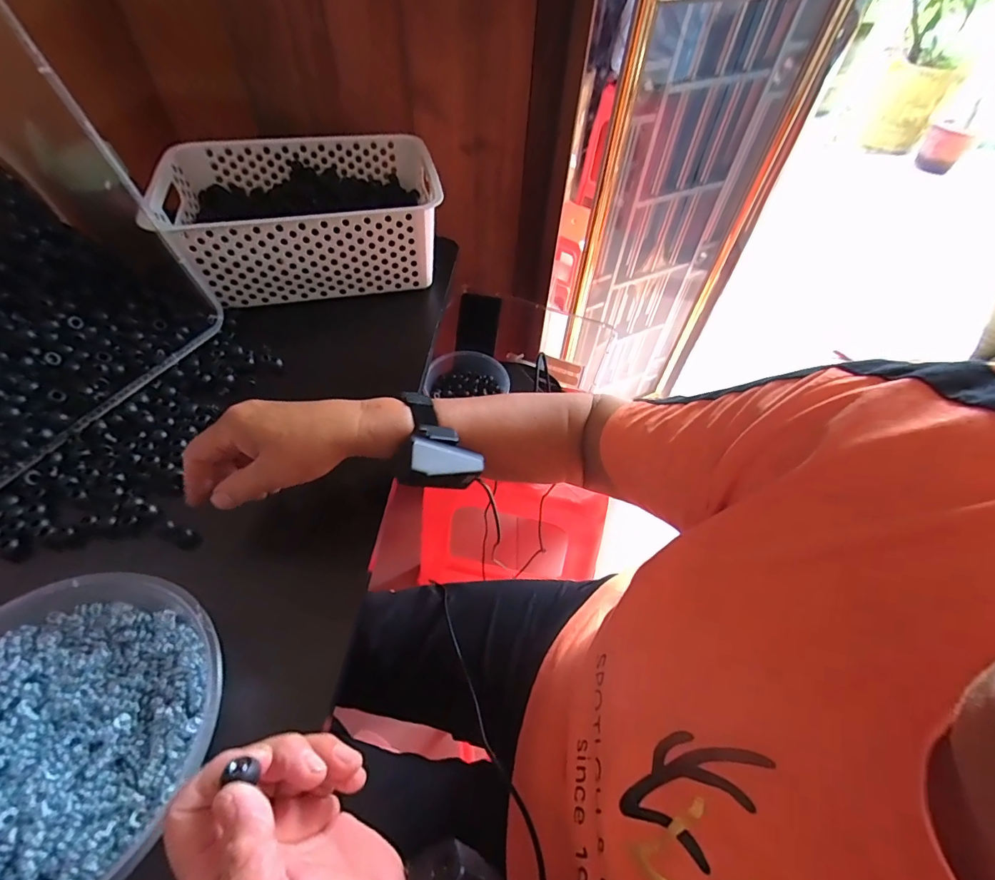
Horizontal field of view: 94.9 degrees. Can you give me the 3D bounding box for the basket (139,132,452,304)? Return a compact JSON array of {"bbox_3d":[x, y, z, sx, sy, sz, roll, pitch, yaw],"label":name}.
[{"bbox_3d":[-0.233,-0.278,0.570,0.298,0.105,0.206,-12,55,-13],"label":"basket"}]

